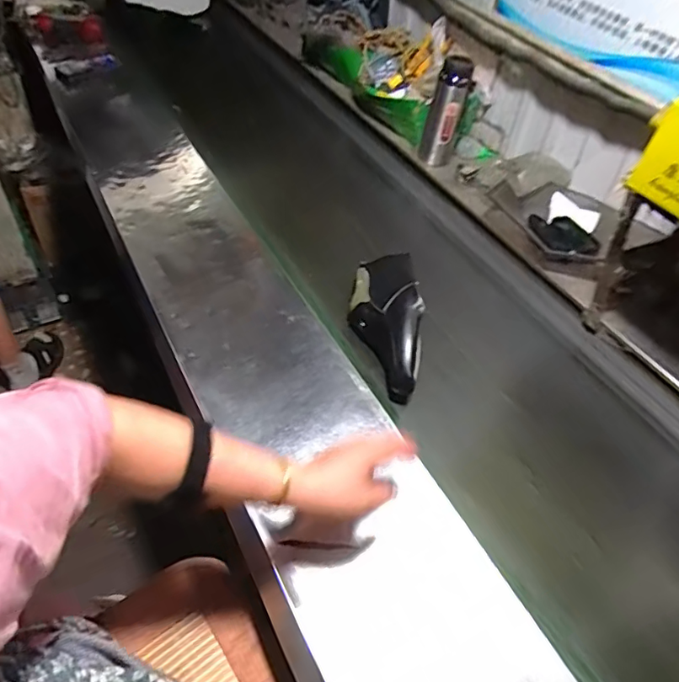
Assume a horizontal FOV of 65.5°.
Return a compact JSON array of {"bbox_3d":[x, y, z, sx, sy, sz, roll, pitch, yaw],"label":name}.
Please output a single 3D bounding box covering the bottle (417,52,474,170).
[{"bbox_3d":[0.247,-0.529,1.241,0.080,0.235,0.065,12,48,5],"label":"bottle"}]

